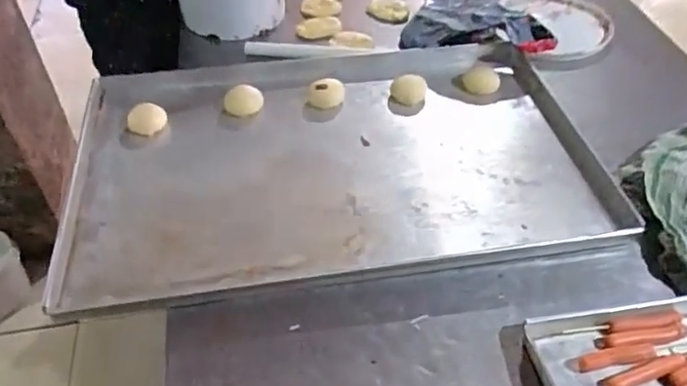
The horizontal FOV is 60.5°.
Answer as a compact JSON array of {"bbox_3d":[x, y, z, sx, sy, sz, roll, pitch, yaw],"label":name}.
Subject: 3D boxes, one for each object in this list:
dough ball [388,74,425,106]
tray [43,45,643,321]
[{"bbox_3d":[0.102,-0.166,0.938,0.055,0.032,0.056,0,46,0],"label":"dough ball"},{"bbox_3d":[-0.019,-0.066,0.850,0.716,0.026,0.470,-7,46,-8],"label":"tray"}]

